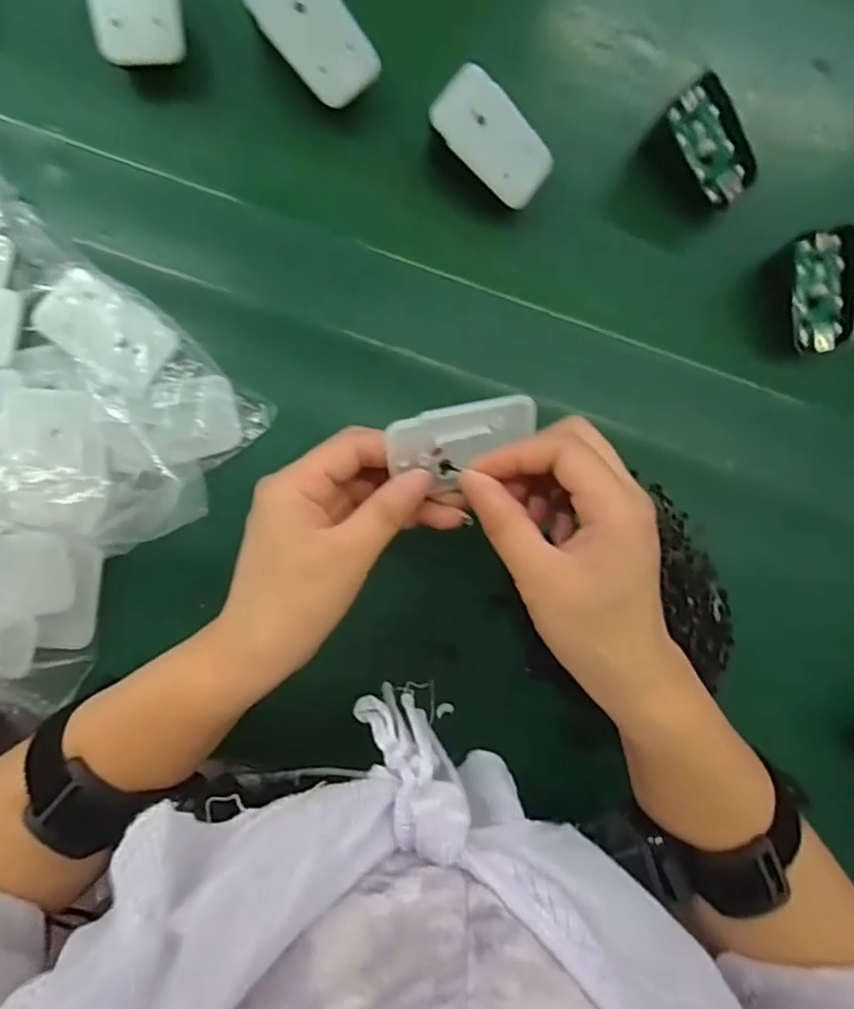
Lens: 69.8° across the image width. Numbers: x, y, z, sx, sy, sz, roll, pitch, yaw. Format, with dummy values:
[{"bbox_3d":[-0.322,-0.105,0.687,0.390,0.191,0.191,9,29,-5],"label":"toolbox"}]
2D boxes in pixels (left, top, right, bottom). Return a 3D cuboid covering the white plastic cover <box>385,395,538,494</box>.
[{"bbox_3d":[0.018,-0.026,0.279,0.067,0.008,0.043,-12,129,-11],"label":"white plastic cover"}]

